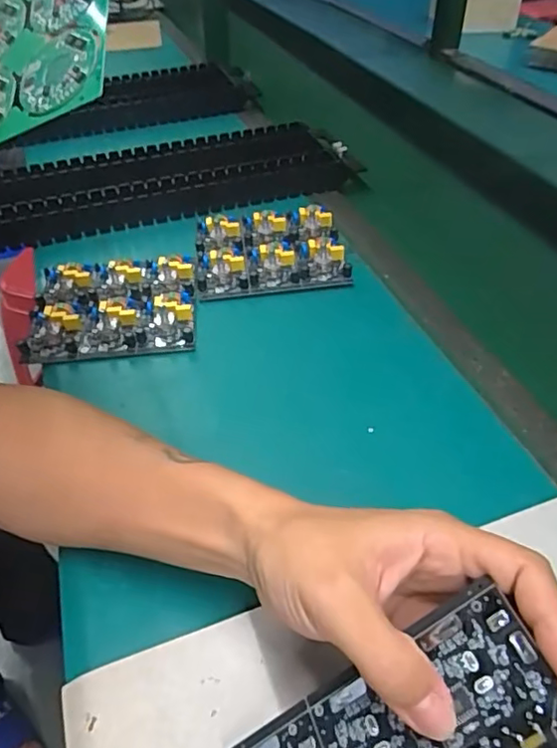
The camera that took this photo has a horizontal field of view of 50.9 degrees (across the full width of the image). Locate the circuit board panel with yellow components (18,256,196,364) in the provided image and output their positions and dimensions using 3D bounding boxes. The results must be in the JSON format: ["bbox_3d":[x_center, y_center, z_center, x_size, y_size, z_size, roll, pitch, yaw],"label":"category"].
[{"bbox_3d":[-0.144,-0.060,0.511,0.138,0.023,0.117,-4,42,-3],"label":"circuit board panel with yellow components"}]

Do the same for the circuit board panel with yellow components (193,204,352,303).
[{"bbox_3d":[-0.009,-0.121,0.564,0.138,0.024,0.118,-6,42,-5],"label":"circuit board panel with yellow components"}]

